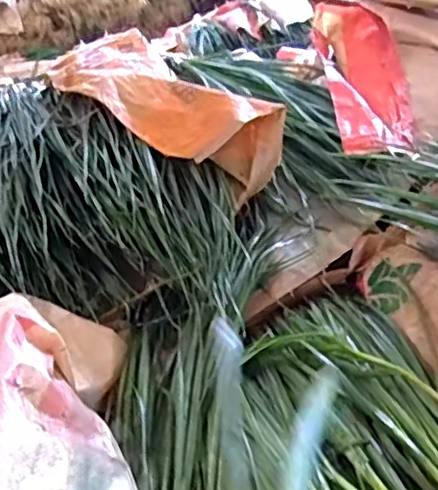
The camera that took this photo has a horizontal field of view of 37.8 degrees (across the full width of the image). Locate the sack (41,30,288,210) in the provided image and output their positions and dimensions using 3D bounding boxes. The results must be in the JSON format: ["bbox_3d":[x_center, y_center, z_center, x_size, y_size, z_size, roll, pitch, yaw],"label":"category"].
[{"bbox_3d":[-0.098,-0.218,0.917,0.206,0.074,0.485,-23,46,-30],"label":"sack"}]

